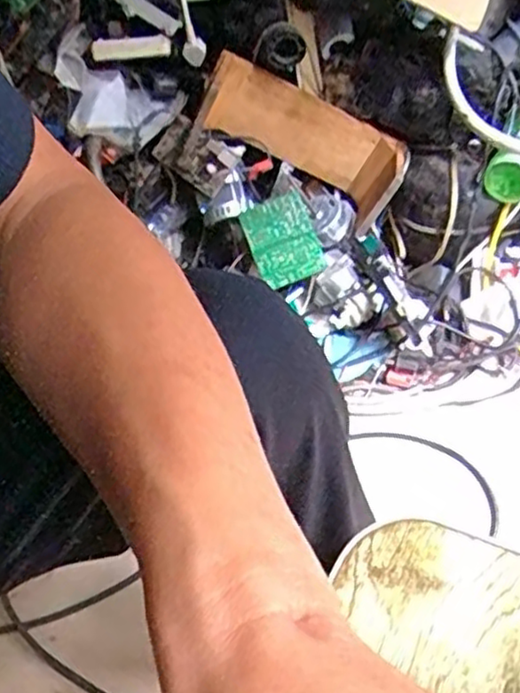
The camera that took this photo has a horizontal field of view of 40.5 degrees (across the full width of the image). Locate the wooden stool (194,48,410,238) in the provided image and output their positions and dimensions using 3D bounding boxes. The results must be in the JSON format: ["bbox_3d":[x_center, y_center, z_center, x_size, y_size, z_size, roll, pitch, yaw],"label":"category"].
[{"bbox_3d":[0.058,-0.294,1.019,0.304,0.125,0.084,29,52,-4],"label":"wooden stool"}]

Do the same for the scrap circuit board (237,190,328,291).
[{"bbox_3d":[0.034,-0.154,1.012,0.095,0.011,0.124,-24,80,-5],"label":"scrap circuit board"}]

